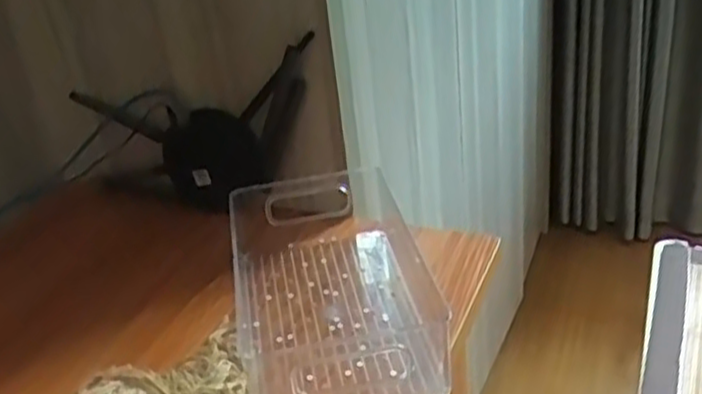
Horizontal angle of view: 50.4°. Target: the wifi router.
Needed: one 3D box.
[{"bbox_3d":[-0.176,-0.072,0.814,0.303,0.164,0.032,4,29,20],"label":"wifi router"}]

